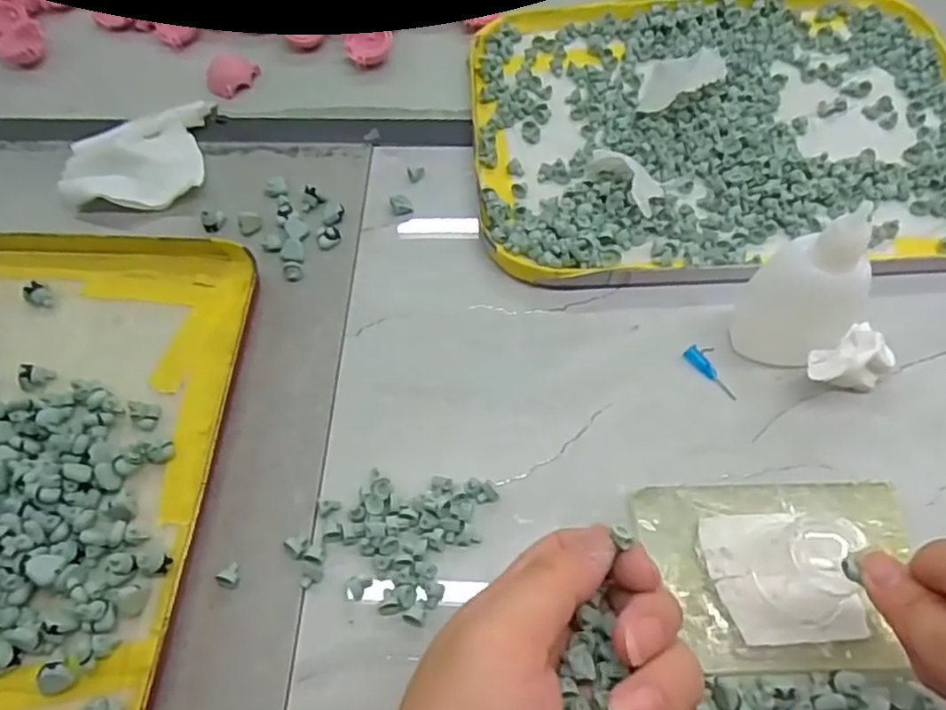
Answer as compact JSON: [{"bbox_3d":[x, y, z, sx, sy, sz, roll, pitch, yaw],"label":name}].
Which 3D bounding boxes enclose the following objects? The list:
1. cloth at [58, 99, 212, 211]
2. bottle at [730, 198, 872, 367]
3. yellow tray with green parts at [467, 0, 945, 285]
[{"bbox_3d":[-0.187,-0.110,0.372,0.072,0.015,0.073,-10,62,-5],"label":"cloth"},{"bbox_3d":[0.146,-0.034,0.276,0.042,0.079,0.052,39,69,20],"label":"bottle"},{"bbox_3d":[0.139,-0.130,0.366,0.271,0.020,0.200,-2,61,0],"label":"yellow tray with green parts"}]

